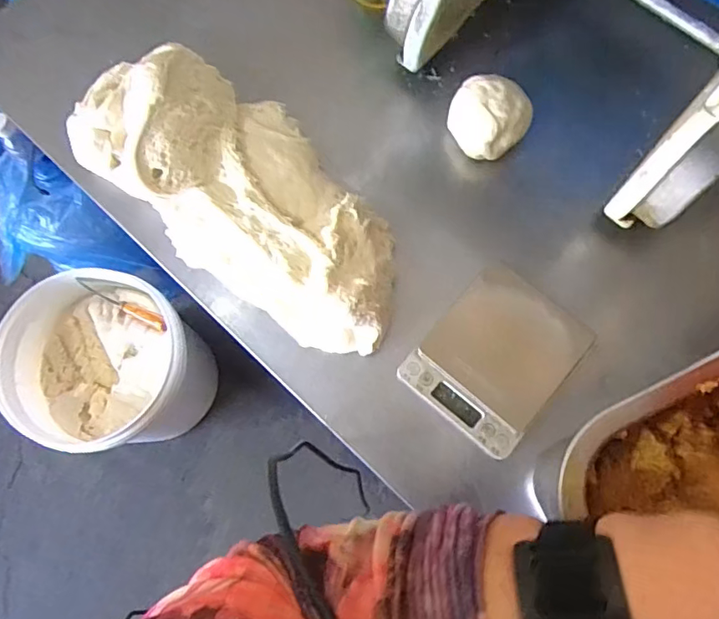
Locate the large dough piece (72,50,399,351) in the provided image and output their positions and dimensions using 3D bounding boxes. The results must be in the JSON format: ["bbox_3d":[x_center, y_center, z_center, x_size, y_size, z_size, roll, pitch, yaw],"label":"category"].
[{"bbox_3d":[-0.093,-0.097,0.444,0.318,0.073,0.143,42,81,10],"label":"large dough piece"}]

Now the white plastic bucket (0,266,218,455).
[{"bbox_3d":[-0.455,0.115,1.085,0.302,0.339,0.300,0,76,1],"label":"white plastic bucket"}]

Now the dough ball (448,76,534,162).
[{"bbox_3d":[0.108,-0.162,0.473,0.065,0.042,0.058,37,80,9],"label":"dough ball"}]

